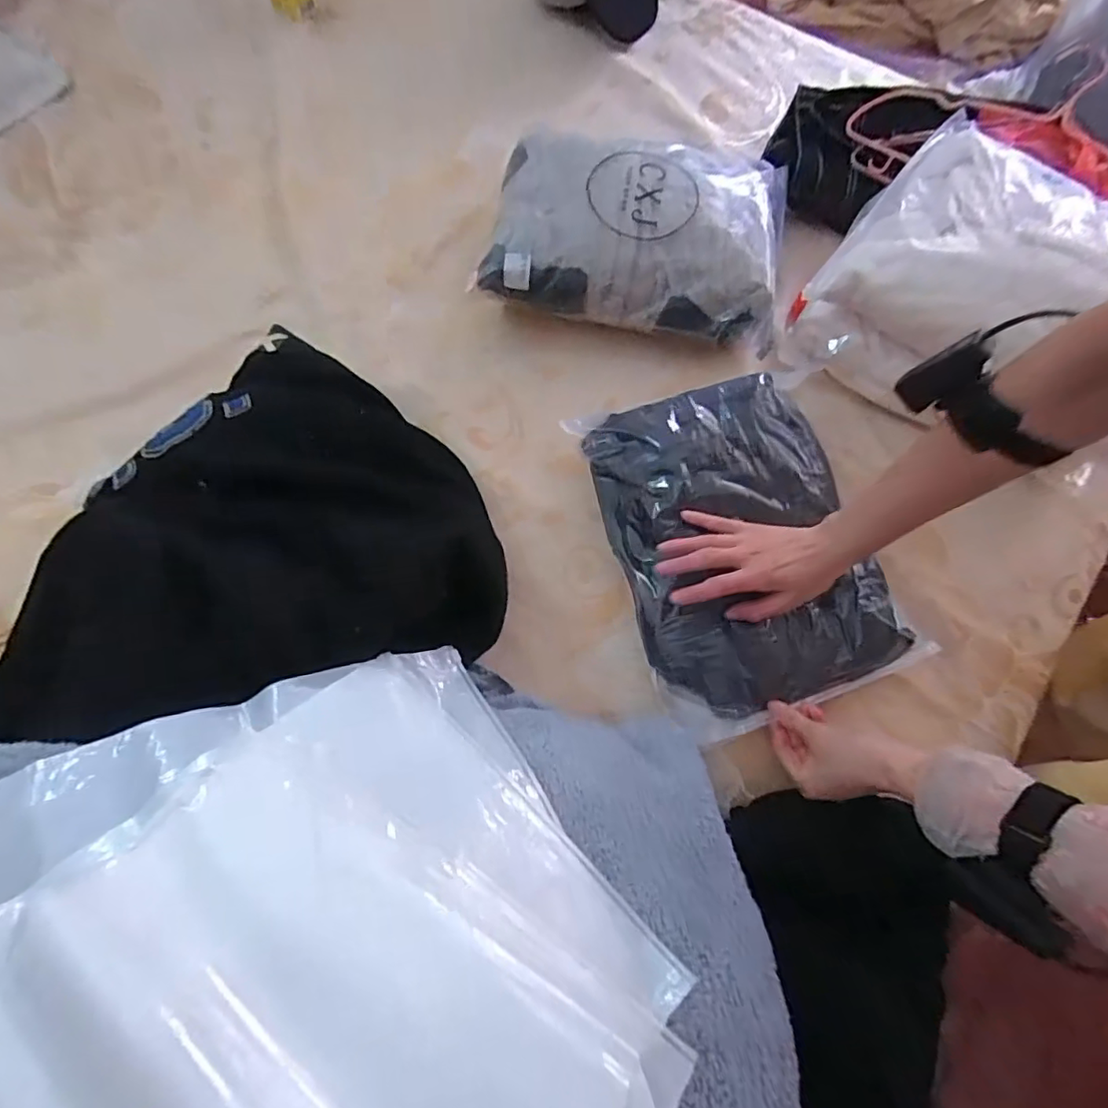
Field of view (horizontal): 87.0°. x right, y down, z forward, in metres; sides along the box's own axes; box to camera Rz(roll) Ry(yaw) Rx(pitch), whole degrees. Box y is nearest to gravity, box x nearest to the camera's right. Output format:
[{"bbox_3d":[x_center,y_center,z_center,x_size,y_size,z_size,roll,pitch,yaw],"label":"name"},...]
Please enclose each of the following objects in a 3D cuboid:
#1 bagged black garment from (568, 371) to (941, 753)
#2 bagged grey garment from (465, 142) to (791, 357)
[{"bbox_3d":[0.190,-0.018,0.609,0.249,0.060,0.343,-17,72,-6],"label":"bagged black garment"},{"bbox_3d":[0.107,-0.409,0.715,0.355,0.069,0.267,11,72,3],"label":"bagged grey garment"}]

